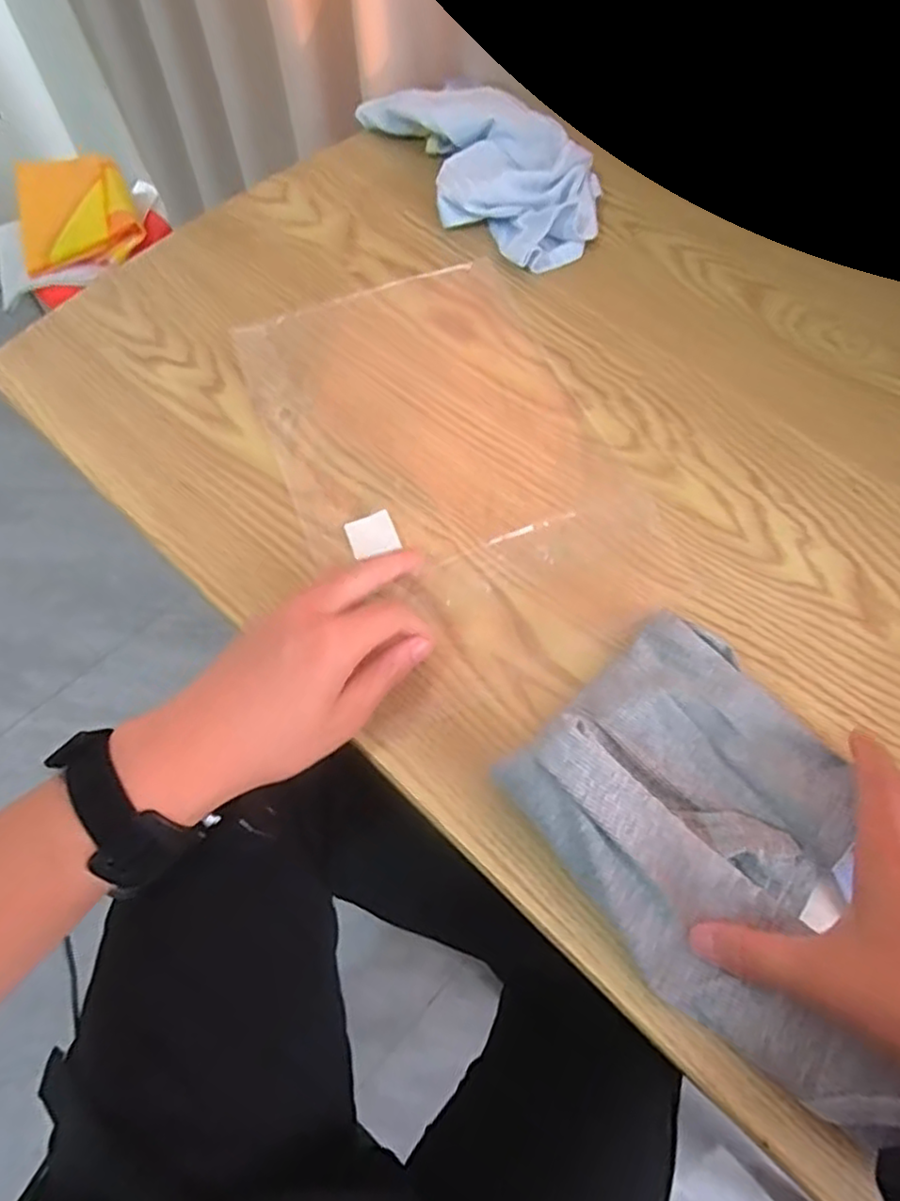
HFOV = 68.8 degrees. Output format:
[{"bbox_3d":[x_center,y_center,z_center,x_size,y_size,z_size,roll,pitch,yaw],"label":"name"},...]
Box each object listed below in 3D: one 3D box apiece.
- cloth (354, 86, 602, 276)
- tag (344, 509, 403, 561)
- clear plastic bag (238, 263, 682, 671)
[{"bbox_3d":[0.033,-0.408,0.601,0.149,0.042,0.296,-20,62,-11],"label":"cloth"},{"bbox_3d":[-0.050,-0.043,0.424,0.031,0.004,0.026,-21,71,-4],"label":"tag"},{"bbox_3d":[-0.009,-0.119,0.465,0.211,0.013,0.319,-20,62,-11],"label":"clear plastic bag"}]

